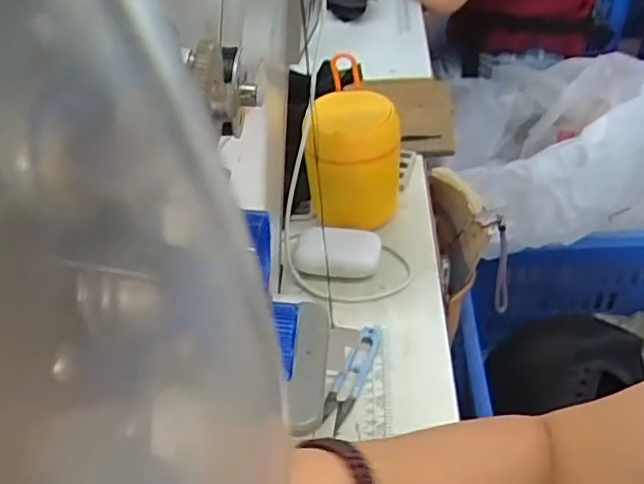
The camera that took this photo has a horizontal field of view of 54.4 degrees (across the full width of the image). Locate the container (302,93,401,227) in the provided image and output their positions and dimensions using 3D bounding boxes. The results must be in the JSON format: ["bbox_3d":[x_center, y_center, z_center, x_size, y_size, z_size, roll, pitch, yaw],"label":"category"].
[{"bbox_3d":[0.030,-0.084,0.613,0.090,0.096,0.101,0,41,6],"label":"container"}]

